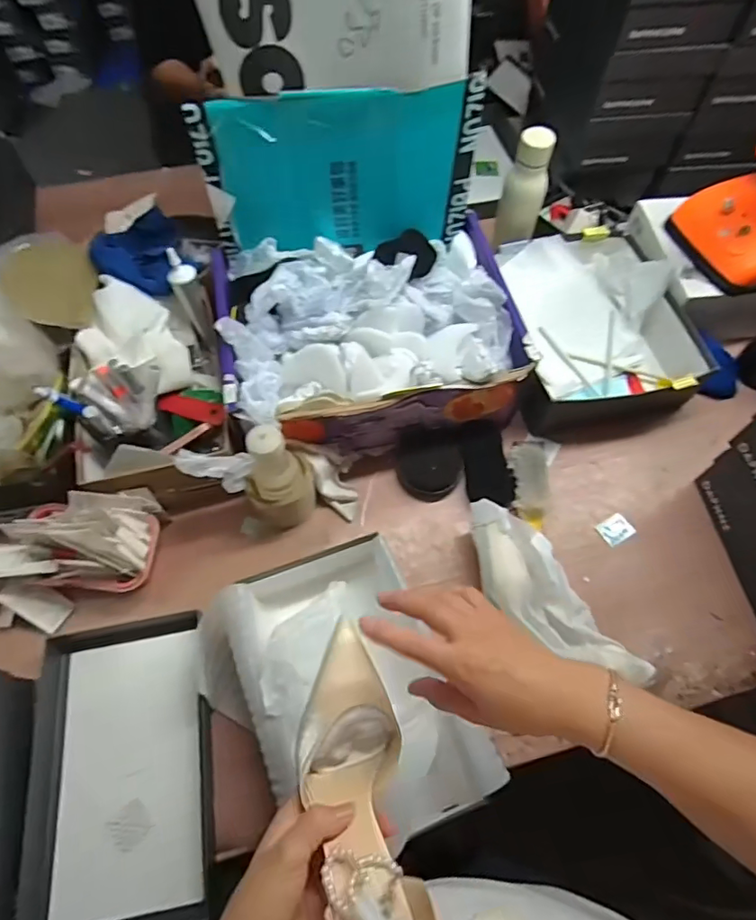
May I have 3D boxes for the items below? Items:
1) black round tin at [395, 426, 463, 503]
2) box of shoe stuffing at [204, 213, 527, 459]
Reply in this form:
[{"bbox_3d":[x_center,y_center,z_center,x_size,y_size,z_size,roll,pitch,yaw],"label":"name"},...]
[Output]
[{"bbox_3d":[0.073,0.004,0.751,0.090,0.035,0.097,0,63,0],"label":"black round tin"},{"bbox_3d":[-0.017,-0.192,0.760,0.397,0.160,0.311,-12,64,-6],"label":"box of shoe stuffing"}]

